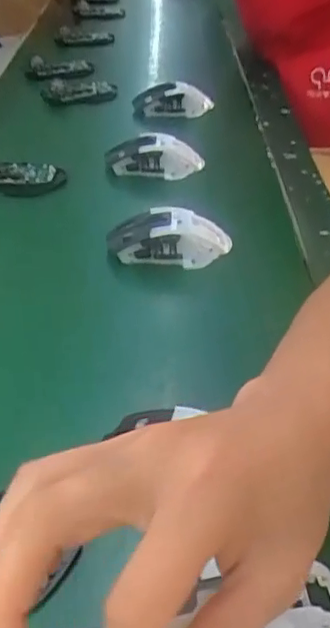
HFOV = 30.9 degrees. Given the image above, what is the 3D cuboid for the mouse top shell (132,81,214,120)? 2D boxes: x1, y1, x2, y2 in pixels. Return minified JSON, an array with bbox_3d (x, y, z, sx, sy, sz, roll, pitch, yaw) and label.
[{"bbox_3d":[0.015,-0.309,0.859,0.111,0.046,0.042,-11,40,-17],"label":"mouse top shell"}]

